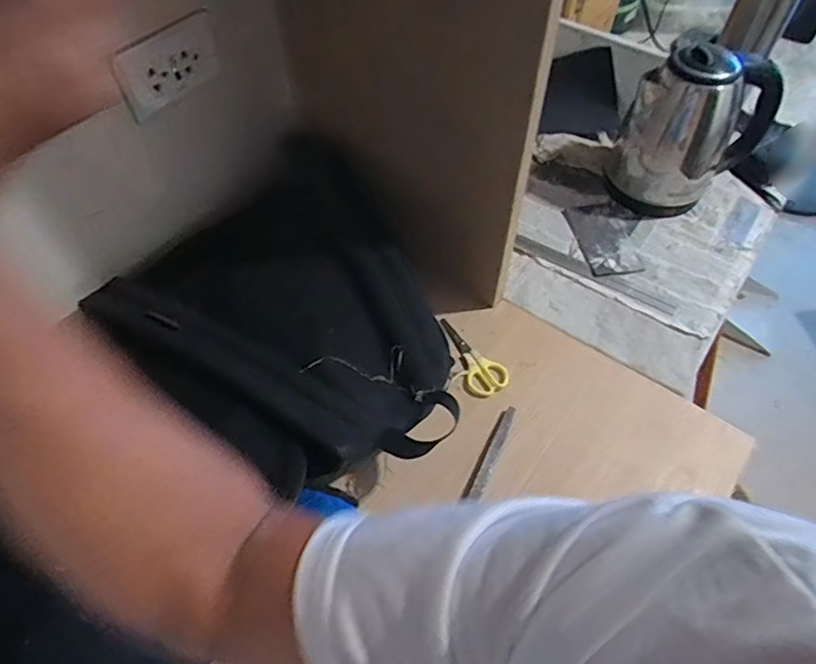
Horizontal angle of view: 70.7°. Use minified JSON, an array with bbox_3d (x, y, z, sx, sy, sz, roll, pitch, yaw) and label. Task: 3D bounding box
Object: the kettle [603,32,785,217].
[{"bbox_3d":[0.422,-0.307,0.856,0.183,0.232,0.198,24,58,16],"label":"kettle"}]

